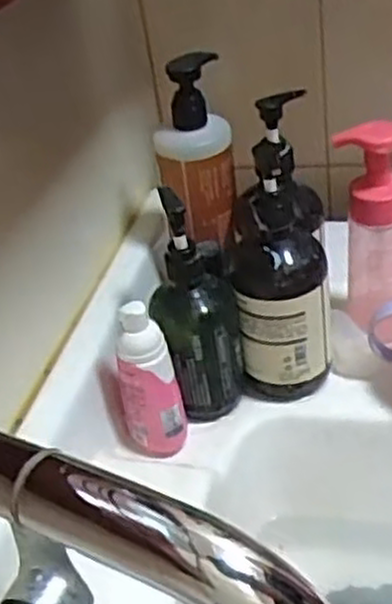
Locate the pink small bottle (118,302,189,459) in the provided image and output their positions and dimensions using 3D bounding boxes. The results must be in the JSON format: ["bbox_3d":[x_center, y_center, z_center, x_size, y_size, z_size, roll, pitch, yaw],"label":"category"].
[{"bbox_3d":[-0.033,0.058,0.562,0.039,0.121,0.034,-18,35,-13],"label":"pink small bottle"}]

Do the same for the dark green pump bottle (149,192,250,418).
[{"bbox_3d":[-0.001,0.002,0.591,0.064,0.171,0.082,-9,37,-2],"label":"dark green pump bottle"}]

